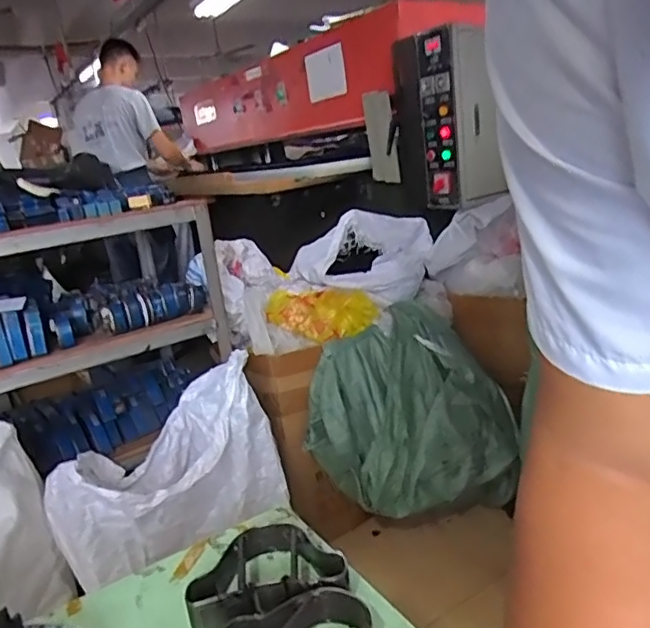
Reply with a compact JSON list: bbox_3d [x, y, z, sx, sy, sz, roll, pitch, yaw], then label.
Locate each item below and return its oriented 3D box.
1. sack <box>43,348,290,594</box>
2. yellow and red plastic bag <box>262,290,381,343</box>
[{"bbox_3d":[-0.347,0.334,1.288,0.489,0.317,0.256,-13,16,-23],"label":"sack"},{"bbox_3d":[-0.007,0.002,1.659,0.339,0.139,0.087,1,12,-21],"label":"yellow and red plastic bag"}]

